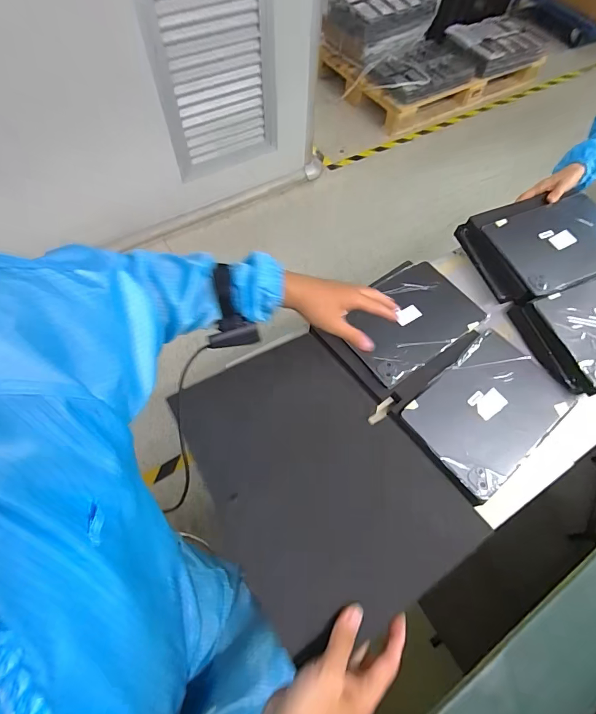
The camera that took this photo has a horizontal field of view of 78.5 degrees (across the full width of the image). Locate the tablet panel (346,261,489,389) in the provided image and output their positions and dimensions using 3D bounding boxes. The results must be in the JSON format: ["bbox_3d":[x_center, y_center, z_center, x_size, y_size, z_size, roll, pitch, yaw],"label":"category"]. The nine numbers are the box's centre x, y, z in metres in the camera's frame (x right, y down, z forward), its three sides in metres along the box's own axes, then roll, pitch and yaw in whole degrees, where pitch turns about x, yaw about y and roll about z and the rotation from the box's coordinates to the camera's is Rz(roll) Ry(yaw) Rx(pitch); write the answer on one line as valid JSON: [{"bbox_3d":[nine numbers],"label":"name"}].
[{"bbox_3d":[0.201,-0.073,0.669,0.257,0.014,0.169,-33,68,-20],"label":"tablet panel"}]

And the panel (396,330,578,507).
[{"bbox_3d":[0.307,0.082,0.594,0.265,0.010,0.174,-36,69,-19],"label":"panel"}]

